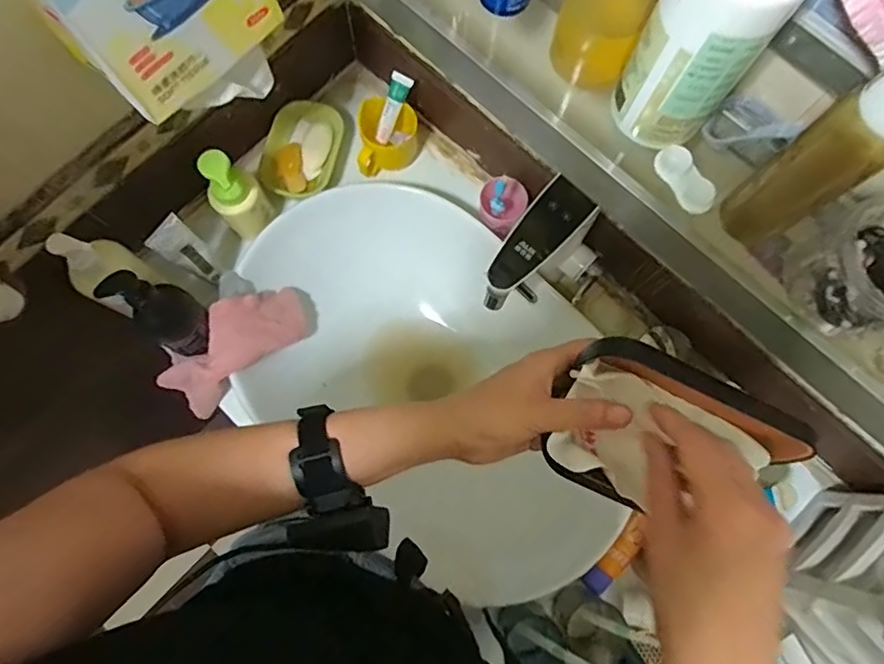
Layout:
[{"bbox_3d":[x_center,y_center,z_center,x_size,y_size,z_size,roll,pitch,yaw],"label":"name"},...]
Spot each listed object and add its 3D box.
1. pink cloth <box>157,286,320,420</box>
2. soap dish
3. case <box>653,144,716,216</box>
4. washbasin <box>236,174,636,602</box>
[{"bbox_3d":[-0.270,0.015,0.751,0.212,0.098,0.080,-39,81,-9],"label":"pink cloth"},{"bbox_3d":[-0.200,-0.260,0.802,0.094,0.038,0.137,23,78,4],"label":"soap dish"},{"bbox_3d":[0.178,-0.112,0.414,0.025,0.009,0.054,-29,80,-7],"label":"case"},{"bbox_3d":[-0.006,0.056,0.778,0.560,0.145,0.376,39,80,7],"label":"washbasin"}]

